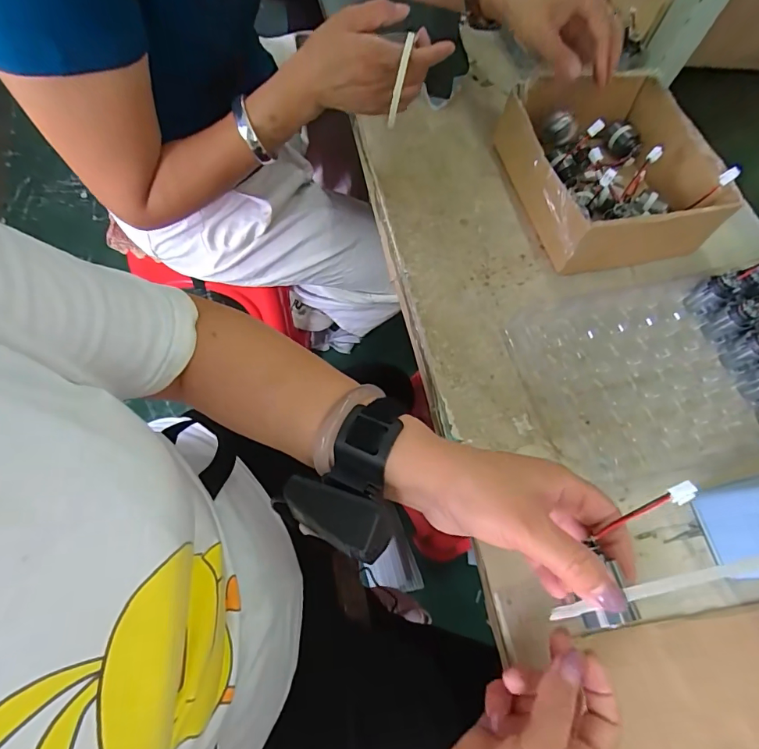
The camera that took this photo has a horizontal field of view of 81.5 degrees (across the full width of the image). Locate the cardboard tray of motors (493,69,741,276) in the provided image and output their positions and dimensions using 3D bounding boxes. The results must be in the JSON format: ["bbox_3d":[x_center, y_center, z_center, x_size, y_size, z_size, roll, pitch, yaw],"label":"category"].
[{"bbox_3d":[0.248,-0.223,0.477,0.195,0.073,0.203,-14,67,-9],"label":"cardboard tray of motors"}]

